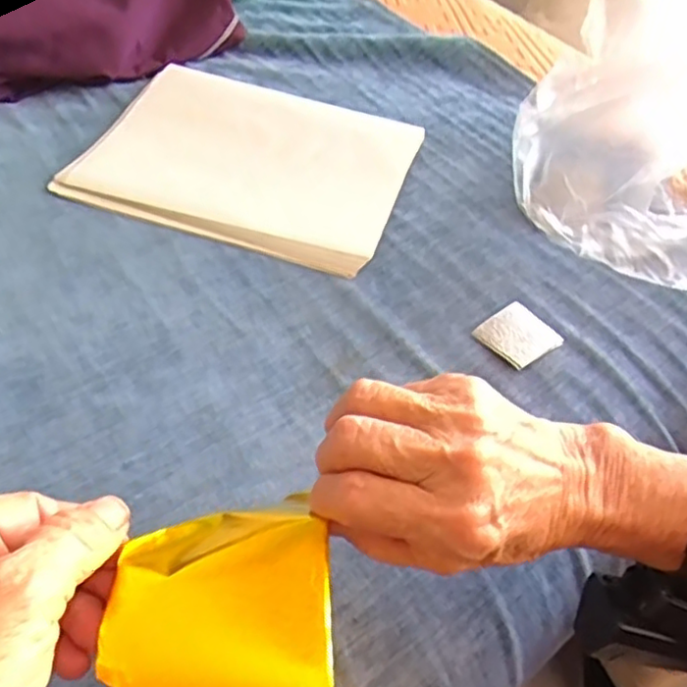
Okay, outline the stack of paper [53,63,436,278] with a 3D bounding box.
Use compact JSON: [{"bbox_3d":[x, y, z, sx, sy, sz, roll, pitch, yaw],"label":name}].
[{"bbox_3d":[-0.074,-0.156,0.547,0.249,0.011,0.197,17,51,8],"label":"stack of paper"}]

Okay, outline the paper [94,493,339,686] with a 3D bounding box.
[{"bbox_3d":[-0.042,0.110,0.231,0.077,0.022,0.119,0,51,-6],"label":"paper"}]

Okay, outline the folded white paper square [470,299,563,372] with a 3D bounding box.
[{"bbox_3d":[0.116,-0.007,0.434,0.046,0.007,0.043,-29,59,-26],"label":"folded white paper square"}]

